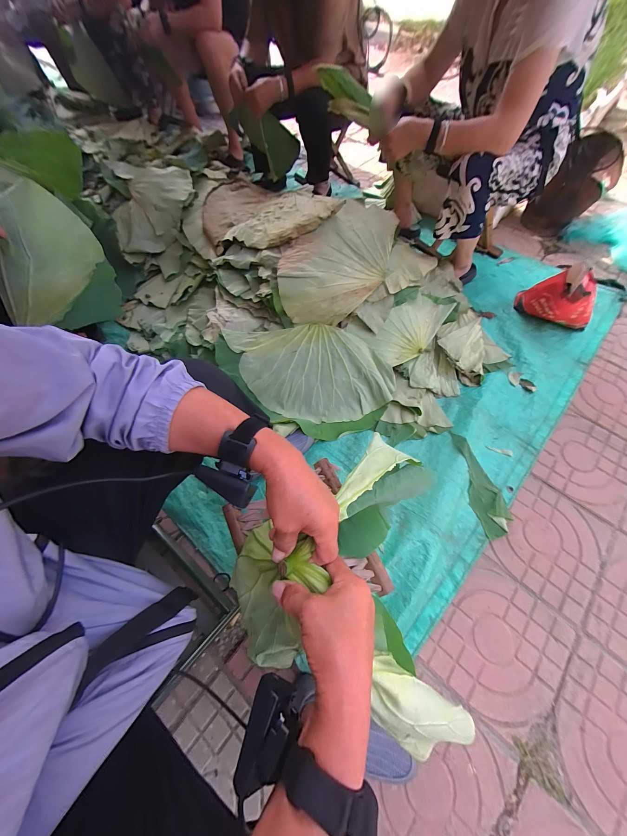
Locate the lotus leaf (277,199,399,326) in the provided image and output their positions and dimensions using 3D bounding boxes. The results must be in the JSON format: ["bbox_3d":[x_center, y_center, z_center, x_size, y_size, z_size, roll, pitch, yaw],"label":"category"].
[{"bbox_3d":[0.083,-0.553,0.977,0.347,0.190,0.486,15,62,7],"label":"lotus leaf"}]

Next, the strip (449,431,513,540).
[{"bbox_3d":[0.496,0.181,0.806,0.100,0.046,0.313,-9,64,-3],"label":"strip"}]

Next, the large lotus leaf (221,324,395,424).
[{"bbox_3d":[-0.001,-0.154,0.932,0.526,0.057,0.348,-10,90,2],"label":"large lotus leaf"}]

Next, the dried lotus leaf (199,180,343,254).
[{"bbox_3d":[-0.223,-0.809,1.110,0.385,0.122,0.689,-41,57,-16],"label":"dried lotus leaf"}]

